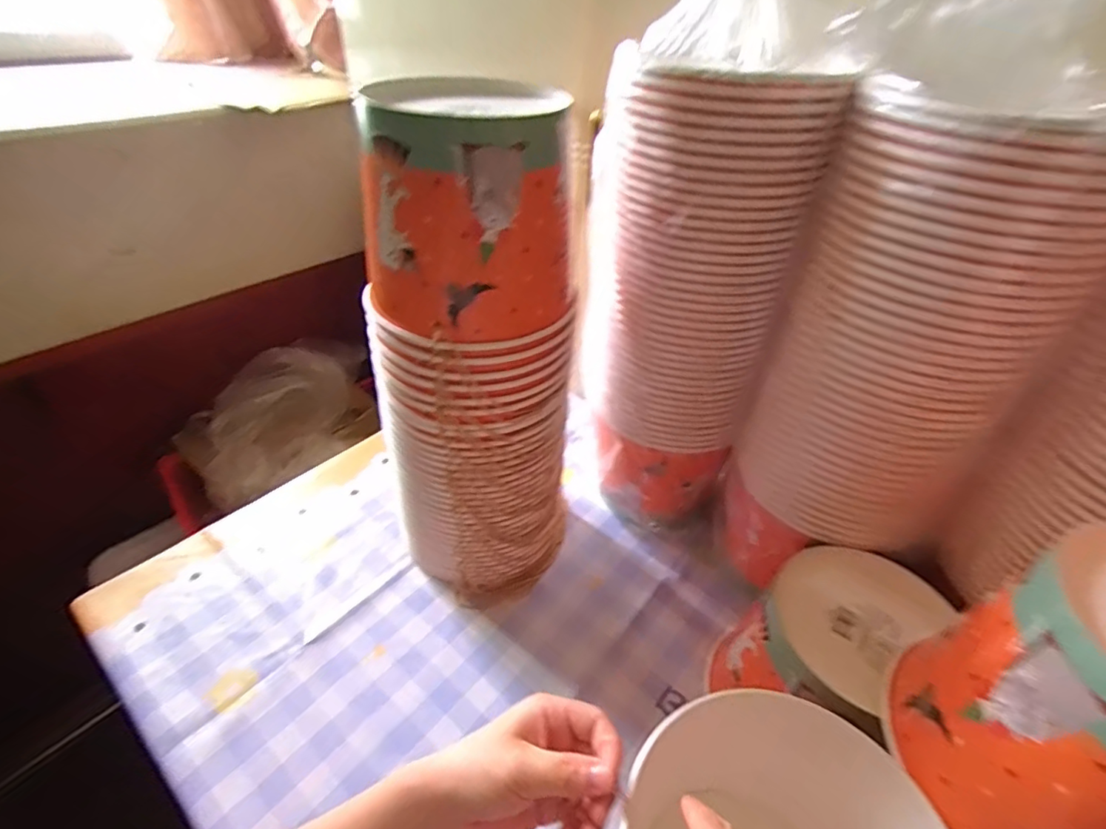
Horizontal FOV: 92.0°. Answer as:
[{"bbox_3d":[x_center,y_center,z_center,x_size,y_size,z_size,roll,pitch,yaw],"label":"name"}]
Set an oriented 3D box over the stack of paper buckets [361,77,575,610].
[{"bbox_3d":[-0.060,-0.020,0.427,0.131,0.407,0.124,22,42,21],"label":"stack of paper buckets"}]

